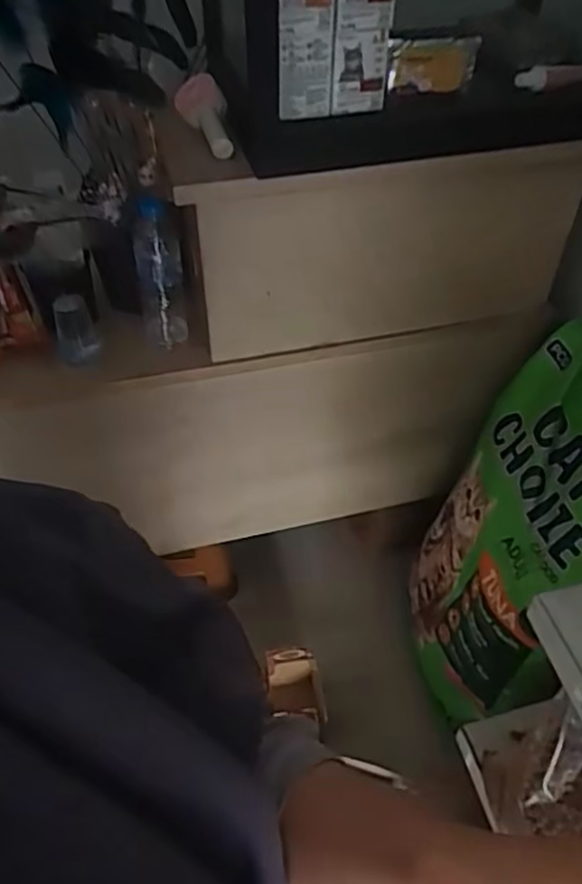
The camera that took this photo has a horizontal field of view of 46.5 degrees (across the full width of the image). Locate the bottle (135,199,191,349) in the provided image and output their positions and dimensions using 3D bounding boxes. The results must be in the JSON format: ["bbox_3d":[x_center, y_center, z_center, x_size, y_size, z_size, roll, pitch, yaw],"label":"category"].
[{"bbox_3d":[-0.182,-0.221,0.946,0.057,0.241,0.059,-10,49,-9],"label":"bottle"}]

